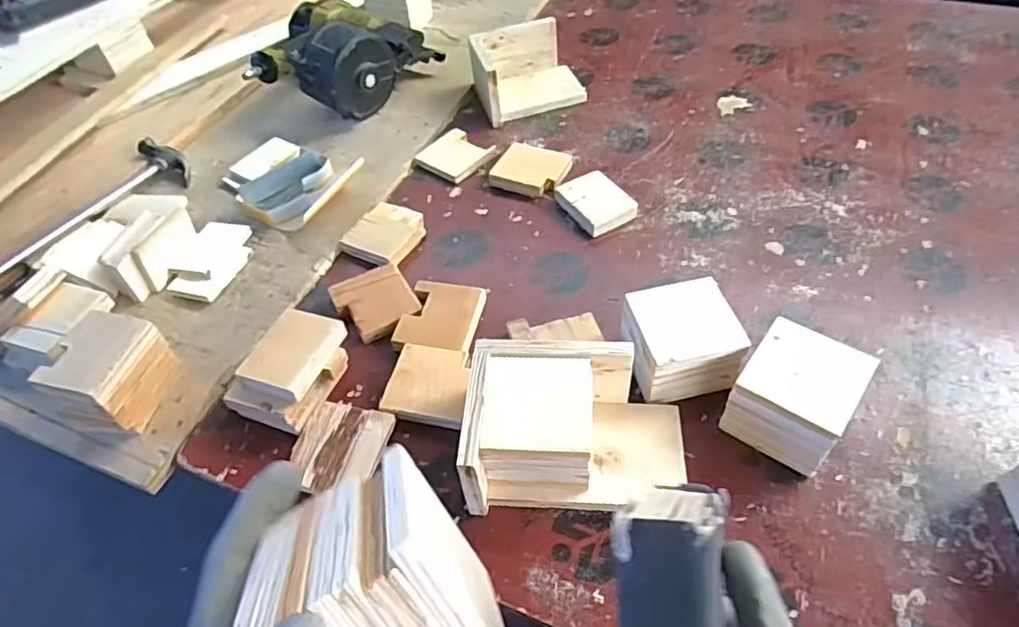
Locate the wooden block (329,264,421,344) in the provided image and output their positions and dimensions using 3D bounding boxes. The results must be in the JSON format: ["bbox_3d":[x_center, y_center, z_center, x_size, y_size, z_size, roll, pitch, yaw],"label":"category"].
[{"bbox_3d":[-0.156,-0.011,0.718,0.082,0.022,0.097,-26,54,-14],"label":"wooden block"}]

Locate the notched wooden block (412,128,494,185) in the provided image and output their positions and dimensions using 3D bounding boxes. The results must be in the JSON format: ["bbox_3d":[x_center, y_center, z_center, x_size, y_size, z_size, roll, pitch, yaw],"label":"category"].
[{"bbox_3d":[-0.081,-0.231,0.895,0.098,0.014,0.084,30,60,26],"label":"notched wooden block"}]

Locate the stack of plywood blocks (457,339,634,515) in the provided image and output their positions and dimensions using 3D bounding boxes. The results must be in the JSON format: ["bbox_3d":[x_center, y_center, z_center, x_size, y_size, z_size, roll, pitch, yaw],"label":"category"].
[{"bbox_3d":[0.035,0.103,0.552,0.144,0.097,0.134,3,51,4],"label":"stack of plywood blocks"}]

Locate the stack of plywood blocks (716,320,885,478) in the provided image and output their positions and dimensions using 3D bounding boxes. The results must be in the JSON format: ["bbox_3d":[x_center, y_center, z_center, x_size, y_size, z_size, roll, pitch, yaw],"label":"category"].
[{"bbox_3d":[0.263,0.077,0.564,0.093,0.082,0.099,31,61,27],"label":"stack of plywood blocks"}]

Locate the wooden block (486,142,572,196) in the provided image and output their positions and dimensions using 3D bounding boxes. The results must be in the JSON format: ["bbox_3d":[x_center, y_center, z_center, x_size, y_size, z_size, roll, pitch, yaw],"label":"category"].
[{"bbox_3d":[0.029,-0.199,0.851,0.097,0.019,0.085,18,56,19],"label":"wooden block"}]

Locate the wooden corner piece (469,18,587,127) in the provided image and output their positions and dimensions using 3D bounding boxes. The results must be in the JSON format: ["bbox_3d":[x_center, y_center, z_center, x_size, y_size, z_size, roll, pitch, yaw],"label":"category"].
[{"bbox_3d":[0.025,-0.385,0.964,0.162,0.087,0.125,-19,52,-9],"label":"wooden corner piece"}]

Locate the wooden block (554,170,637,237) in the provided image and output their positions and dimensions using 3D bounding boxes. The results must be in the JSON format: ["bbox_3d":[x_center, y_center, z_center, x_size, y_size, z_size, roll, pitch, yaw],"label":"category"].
[{"bbox_3d":[0.113,-0.144,0.796,0.071,0.024,0.090,-28,54,-16],"label":"wooden block"}]

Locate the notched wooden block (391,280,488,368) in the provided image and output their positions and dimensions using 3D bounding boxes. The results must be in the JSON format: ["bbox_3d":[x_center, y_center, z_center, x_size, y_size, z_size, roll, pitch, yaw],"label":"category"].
[{"bbox_3d":[-0.074,0.010,0.689,0.090,0.029,0.100,9,53,13],"label":"notched wooden block"}]

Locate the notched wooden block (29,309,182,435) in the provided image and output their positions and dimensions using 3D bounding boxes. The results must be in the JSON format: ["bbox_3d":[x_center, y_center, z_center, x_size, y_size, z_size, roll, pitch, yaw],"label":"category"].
[{"bbox_3d":[-0.408,0.065,0.632,0.079,0.092,0.099,6,53,11],"label":"notched wooden block"}]

